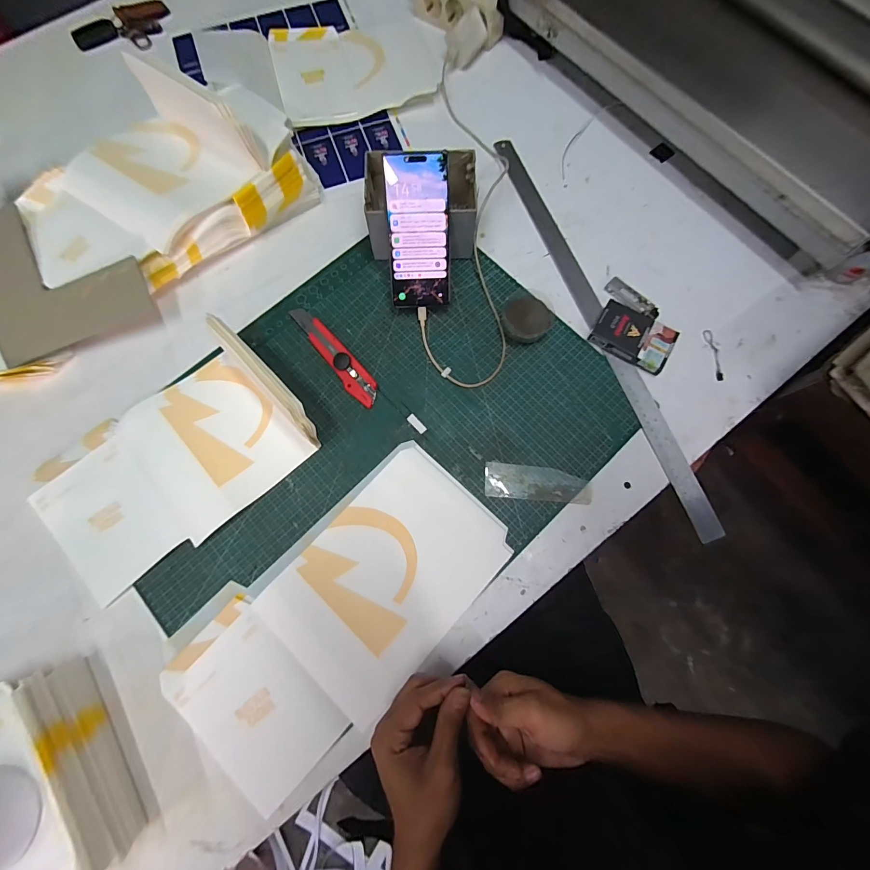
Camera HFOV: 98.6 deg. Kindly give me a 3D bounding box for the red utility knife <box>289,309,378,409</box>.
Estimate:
[{"bbox_3d":[-0.128,-0.102,0.470,0.031,0.013,0.164,-40,78,-10],"label":"red utility knife"}]

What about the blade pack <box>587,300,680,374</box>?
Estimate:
[{"bbox_3d":[0.251,-0.126,0.475,0.092,0.020,0.066,30,76,8],"label":"blade pack"}]

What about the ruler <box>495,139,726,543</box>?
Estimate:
[{"bbox_3d":[0.209,-0.165,0.495,0.032,0.005,0.614,-19,75,-5],"label":"ruler"}]

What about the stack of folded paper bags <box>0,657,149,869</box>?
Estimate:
[{"bbox_3d":[-0.387,0.328,0.335,0.160,0.075,0.194,-34,77,-9],"label":"stack of folded paper bags"}]

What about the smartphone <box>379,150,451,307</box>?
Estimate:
[{"bbox_3d":[-0.019,-0.238,0.445,0.072,0.006,0.159,-2,115,-1],"label":"smartphone"}]

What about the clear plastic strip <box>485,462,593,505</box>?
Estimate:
[{"bbox_3d":[0.121,0.056,0.436,0.122,0.004,0.038,5,74,1],"label":"clear plastic strip"}]

